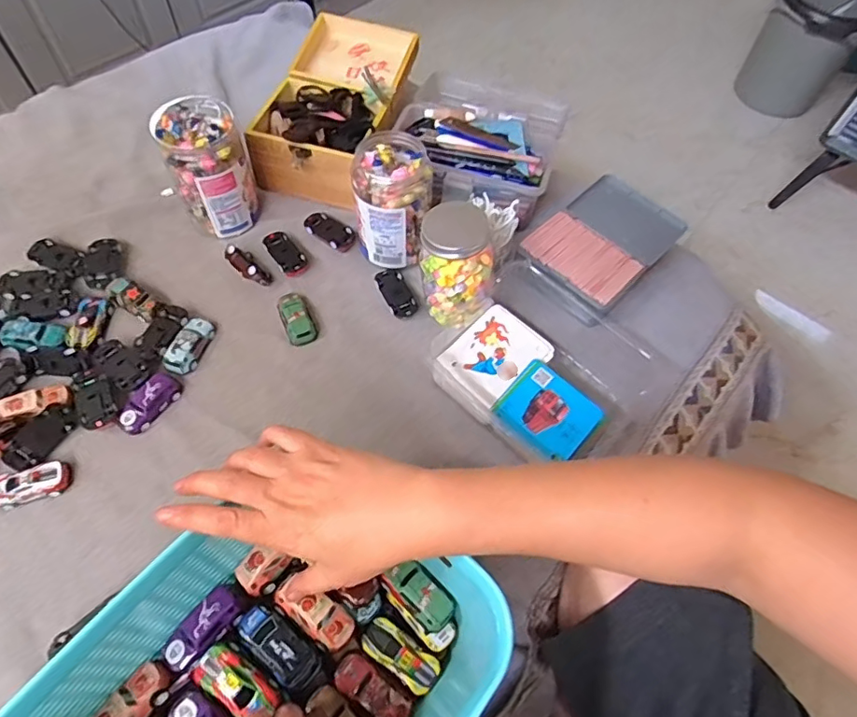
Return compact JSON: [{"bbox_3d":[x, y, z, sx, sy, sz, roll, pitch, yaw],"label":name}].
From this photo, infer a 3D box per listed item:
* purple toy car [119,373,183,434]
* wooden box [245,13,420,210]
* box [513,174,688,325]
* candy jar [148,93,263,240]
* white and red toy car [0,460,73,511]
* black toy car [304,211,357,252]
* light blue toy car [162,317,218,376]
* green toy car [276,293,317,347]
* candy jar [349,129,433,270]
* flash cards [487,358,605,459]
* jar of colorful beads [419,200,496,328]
[{"bbox_3d":[-0.272,0.041,0.518,0.032,0.019,0.062,33,65,13],"label":"purple toy car"},{"bbox_3d":[-0.115,-0.327,0.694,0.137,0.086,0.251,16,63,5],"label":"wooden box"},{"bbox_3d":[0.196,-0.128,0.629,0.129,0.061,0.223,37,54,15],"label":"box"},{"bbox_3d":[-0.243,-0.212,0.604,0.082,0.121,0.088,1,62,-3],"label":"candy jar"},{"bbox_3d":[-0.357,0.112,0.476,0.068,0.016,0.030,-14,64,-10],"label":"white and red toy car"},{"bbox_3d":[-0.117,-0.153,0.639,0.068,0.013,0.036,32,65,13],"label":"black toy car"},{"bbox_3d":[-0.246,-0.014,0.553,0.029,0.018,0.066,16,63,5],"label":"light blue toy car"},{"bbox_3d":[-0.142,-0.045,0.576,0.031,0.020,0.063,-20,65,-13],"label":"green toy car"},{"bbox_3d":[-0.039,-0.172,0.585,0.079,0.117,0.088,2,62,-2],"label":"candy jar"},{"bbox_3d":[0.109,0.049,0.493,0.083,0.009,0.076,42,66,18],"label":"flash cards"},{"bbox_3d":[0.030,-0.089,0.538,0.077,0.115,0.067,11,62,2],"label":"jar of colorful beads"}]

